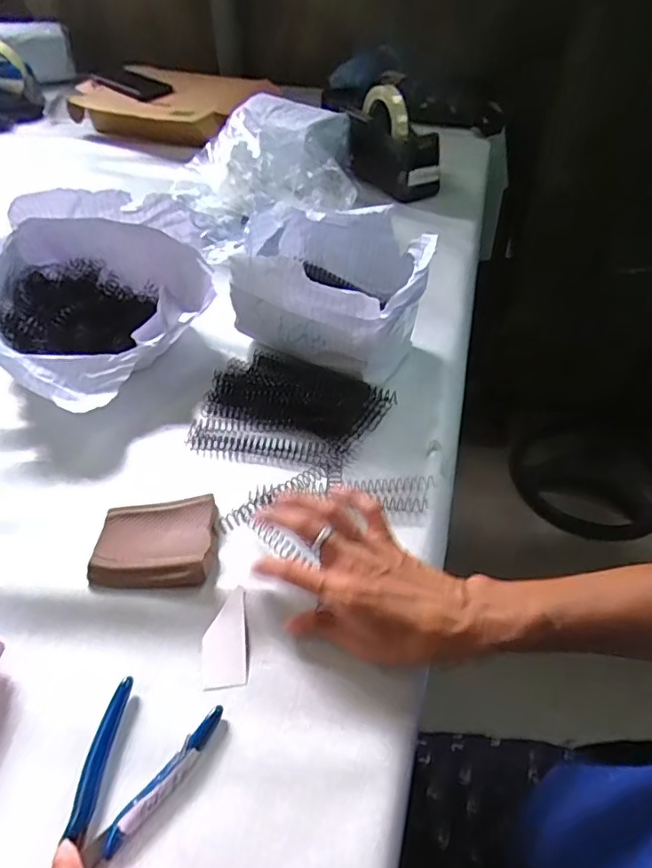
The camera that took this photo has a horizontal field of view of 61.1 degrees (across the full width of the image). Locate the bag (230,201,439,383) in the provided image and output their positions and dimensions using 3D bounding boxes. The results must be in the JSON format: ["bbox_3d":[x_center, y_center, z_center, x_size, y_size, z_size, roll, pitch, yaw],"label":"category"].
[{"bbox_3d":[0.001,-0.151,0.589,0.194,0.131,0.169,28,52,25],"label":"bag"}]

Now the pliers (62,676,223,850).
[{"bbox_3d":[-0.119,0.214,0.329,0.072,0.012,0.119,11,47,11],"label":"pliers"}]

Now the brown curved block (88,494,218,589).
[{"bbox_3d":[-0.134,0.082,0.437,0.089,0.026,0.086,-3,46,-2],"label":"brown curved block"}]

